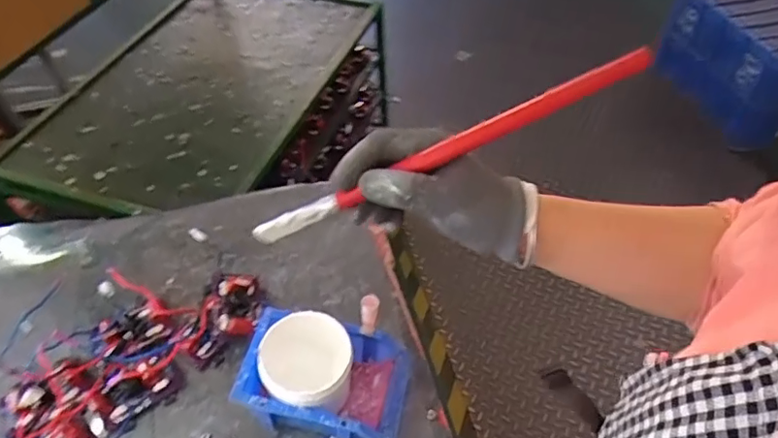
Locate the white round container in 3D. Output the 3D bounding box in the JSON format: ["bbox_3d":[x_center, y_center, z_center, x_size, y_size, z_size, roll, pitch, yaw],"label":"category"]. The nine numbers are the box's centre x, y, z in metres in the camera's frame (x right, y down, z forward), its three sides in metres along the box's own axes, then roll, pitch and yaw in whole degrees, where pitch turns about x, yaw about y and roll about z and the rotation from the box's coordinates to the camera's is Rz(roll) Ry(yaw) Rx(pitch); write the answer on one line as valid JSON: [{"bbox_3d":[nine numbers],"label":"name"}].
[{"bbox_3d":[-0.096,0.180,0.619,0.088,0.128,0.091,0,49,0],"label":"white round container"}]

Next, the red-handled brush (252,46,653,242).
[{"bbox_3d":[0.028,-0.040,0.358,0.279,0.021,0.015,-23,46,19],"label":"red-handled brush"}]

